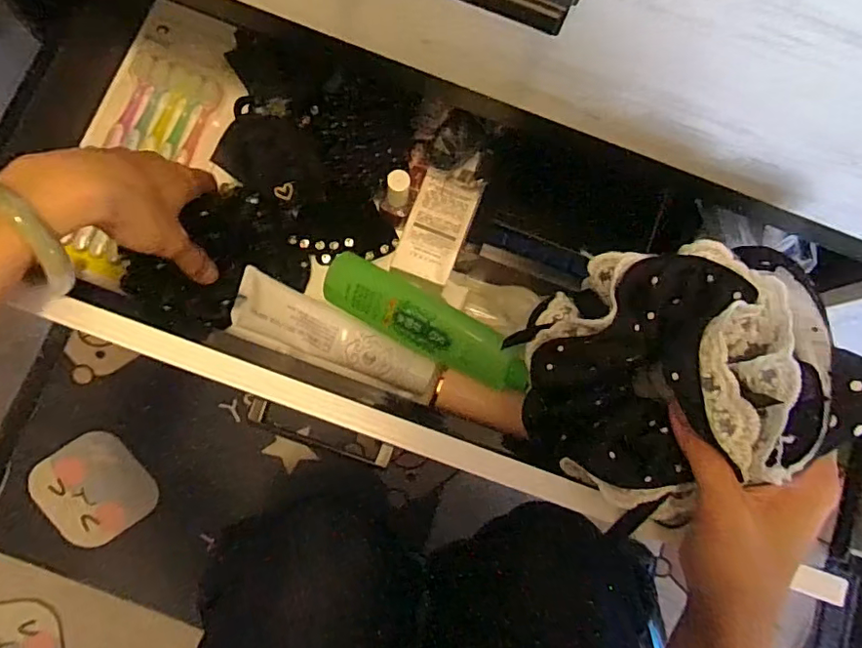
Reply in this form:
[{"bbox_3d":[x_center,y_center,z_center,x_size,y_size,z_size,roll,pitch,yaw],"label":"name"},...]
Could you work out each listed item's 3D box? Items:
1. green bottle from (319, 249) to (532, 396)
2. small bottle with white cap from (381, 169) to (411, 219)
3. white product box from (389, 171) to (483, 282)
[{"bbox_3d":[-0.005,-0.001,0.434,0.179,0.030,0.045,29,80,14],"label":"green bottle"},{"bbox_3d":[-0.028,-0.106,0.439,0.021,0.046,0.021,8,81,-3],"label":"small bottle with white cap"},{"bbox_3d":[0.005,-0.082,0.455,0.051,0.015,0.089,21,80,-1],"label":"white product box"}]

